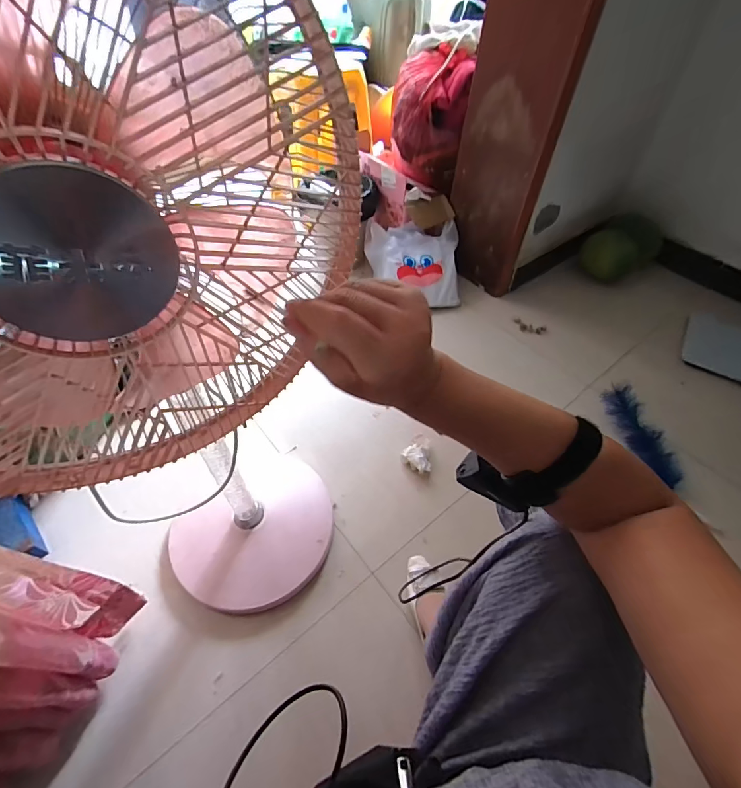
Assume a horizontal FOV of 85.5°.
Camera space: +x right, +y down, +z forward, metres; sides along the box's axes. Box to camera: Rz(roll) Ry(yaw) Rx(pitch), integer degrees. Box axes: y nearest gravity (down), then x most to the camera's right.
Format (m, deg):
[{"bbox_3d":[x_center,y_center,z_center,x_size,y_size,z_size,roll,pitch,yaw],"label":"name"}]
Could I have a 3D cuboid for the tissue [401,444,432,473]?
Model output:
[{"bbox_3d":[0.109,0.158,0.971,0.063,0.036,0.070,-4,51,-4],"label":"tissue"}]

